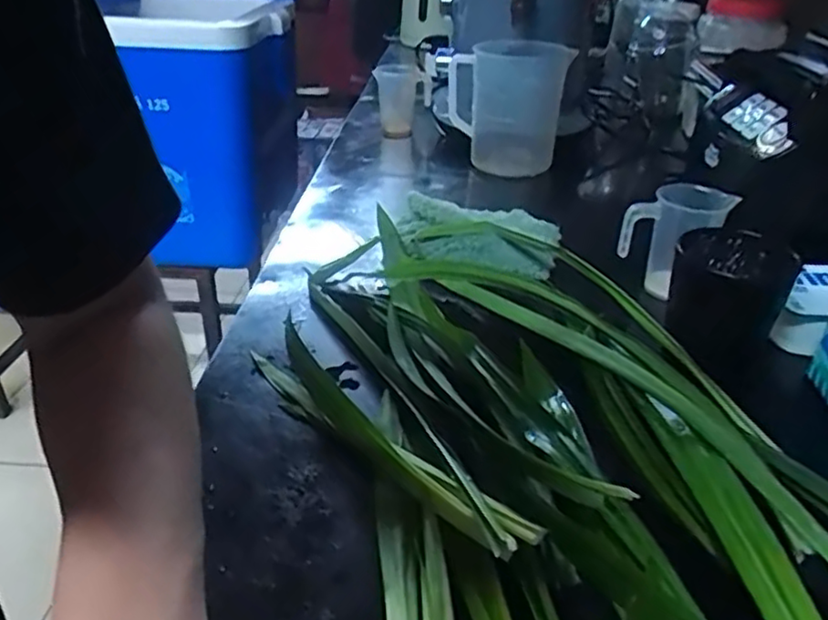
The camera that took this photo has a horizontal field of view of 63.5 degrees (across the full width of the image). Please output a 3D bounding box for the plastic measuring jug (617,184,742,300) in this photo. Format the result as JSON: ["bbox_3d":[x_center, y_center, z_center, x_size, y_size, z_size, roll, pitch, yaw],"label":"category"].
[{"bbox_3d":[0.208,-0.054,0.538,0.075,0.081,0.052,-16,37,-27],"label":"plastic measuring jug"}]

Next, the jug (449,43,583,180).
[{"bbox_3d":[0.113,-0.248,0.804,0.105,0.138,0.115,-20,37,-30],"label":"jug"}]

